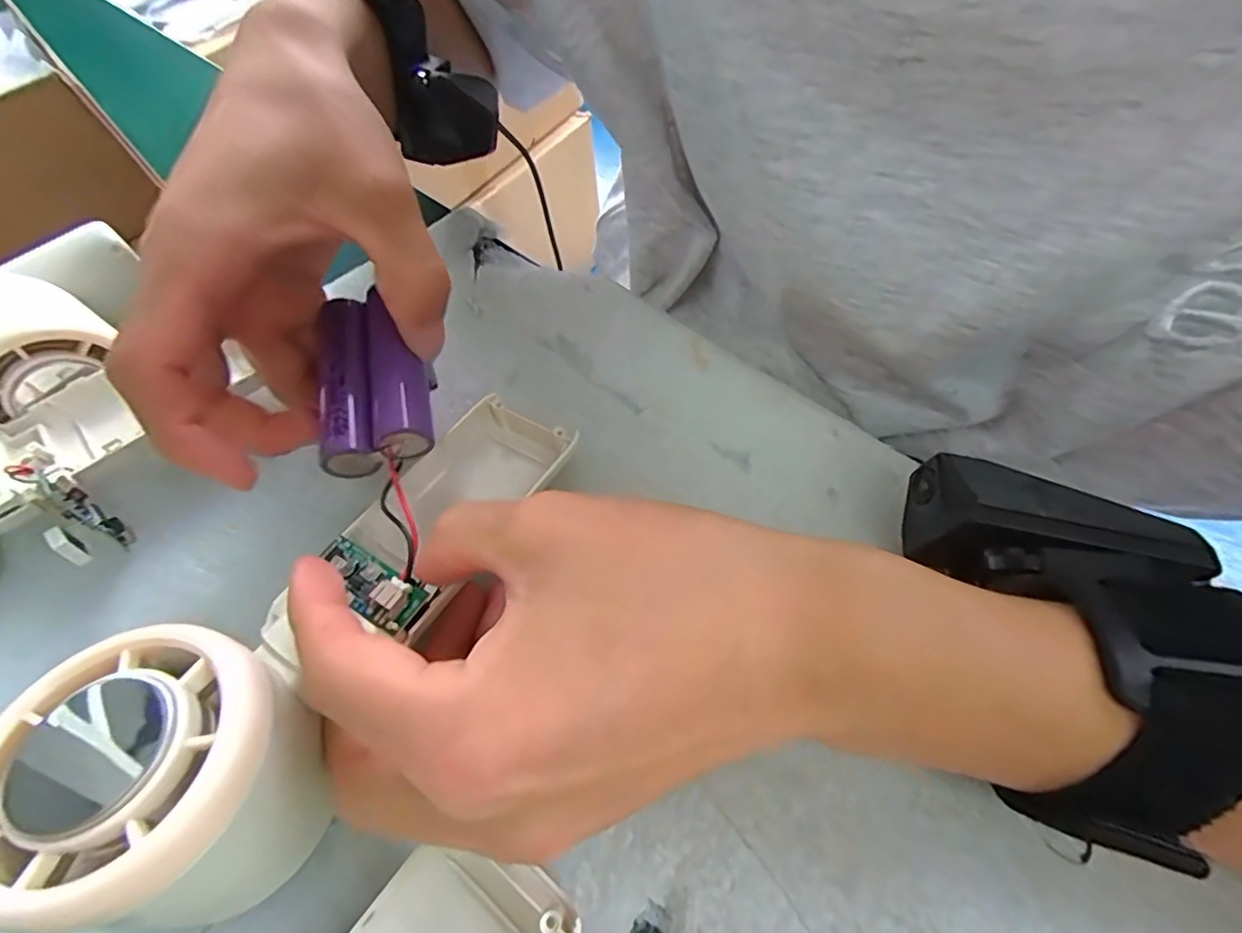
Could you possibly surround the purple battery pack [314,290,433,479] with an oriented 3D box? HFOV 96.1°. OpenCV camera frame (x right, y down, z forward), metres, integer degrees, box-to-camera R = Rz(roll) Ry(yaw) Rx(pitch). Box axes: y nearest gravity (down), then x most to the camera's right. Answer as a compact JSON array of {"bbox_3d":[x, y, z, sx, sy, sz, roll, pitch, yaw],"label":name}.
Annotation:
[{"bbox_3d":[-0.084,-0.030,0.190,0.037,0.015,0.066,-18,60,-6],"label":"purple battery pack"}]

